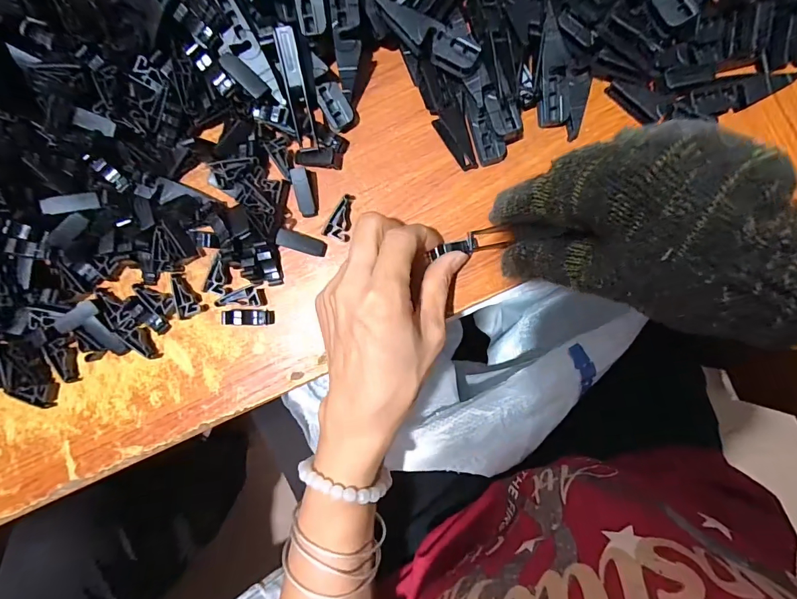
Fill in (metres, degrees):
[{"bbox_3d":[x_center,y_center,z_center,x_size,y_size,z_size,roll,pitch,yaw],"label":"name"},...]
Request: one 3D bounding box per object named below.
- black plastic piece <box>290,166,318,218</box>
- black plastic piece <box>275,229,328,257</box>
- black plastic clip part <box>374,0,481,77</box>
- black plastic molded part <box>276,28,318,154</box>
[{"bbox_3d":[-0.061,-0.069,0.263,0.010,0.004,0.031,-14,104,3],"label":"black plastic piece"},{"bbox_3d":[-0.063,-0.037,0.264,0.032,0.011,0.011,17,90,-17],"label":"black plastic piece"},{"bbox_3d":[0.013,-0.153,0.232,0.073,0.007,0.019,34,91,3],"label":"black plastic clip part"},{"bbox_3d":[-0.061,-0.125,0.245,0.010,0.012,0.067,-7,117,3],"label":"black plastic molded part"}]

